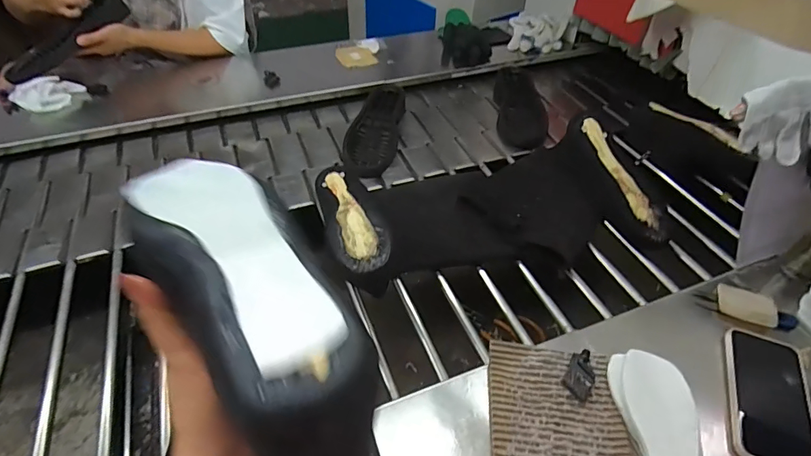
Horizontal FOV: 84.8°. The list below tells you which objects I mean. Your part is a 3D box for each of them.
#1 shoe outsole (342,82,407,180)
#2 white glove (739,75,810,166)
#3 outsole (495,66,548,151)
[{"bbox_3d":[-0.062,-0.210,0.920,0.101,0.041,0.290,7,46,3],"label":"shoe outsole"},{"bbox_3d":[0.466,-0.132,0.535,0.122,0.100,0.040,-2,23,1],"label":"white glove"},{"bbox_3d":[0.258,-0.269,0.986,0.102,0.046,0.269,5,46,2],"label":"outsole"}]

